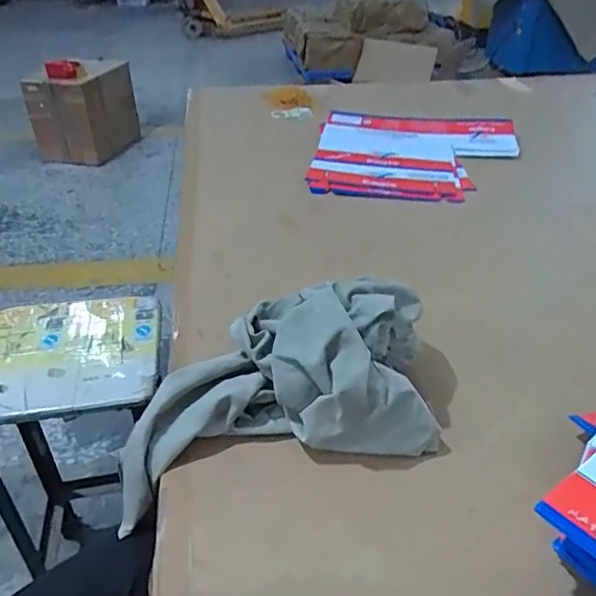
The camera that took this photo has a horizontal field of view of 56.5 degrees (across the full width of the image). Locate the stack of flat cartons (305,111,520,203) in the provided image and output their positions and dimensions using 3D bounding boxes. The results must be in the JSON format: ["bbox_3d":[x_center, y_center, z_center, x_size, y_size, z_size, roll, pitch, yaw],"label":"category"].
[{"bbox_3d":[0.205,-0.253,0.966,0.356,0.040,0.315,5,36,6],"label":"stack of flat cartons"}]

